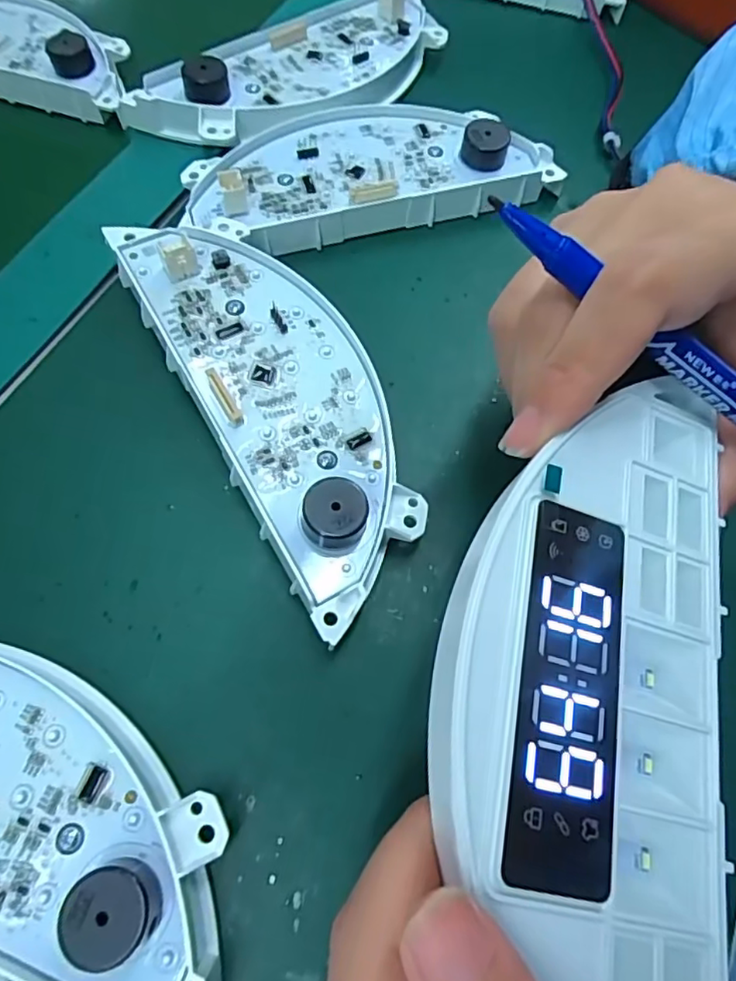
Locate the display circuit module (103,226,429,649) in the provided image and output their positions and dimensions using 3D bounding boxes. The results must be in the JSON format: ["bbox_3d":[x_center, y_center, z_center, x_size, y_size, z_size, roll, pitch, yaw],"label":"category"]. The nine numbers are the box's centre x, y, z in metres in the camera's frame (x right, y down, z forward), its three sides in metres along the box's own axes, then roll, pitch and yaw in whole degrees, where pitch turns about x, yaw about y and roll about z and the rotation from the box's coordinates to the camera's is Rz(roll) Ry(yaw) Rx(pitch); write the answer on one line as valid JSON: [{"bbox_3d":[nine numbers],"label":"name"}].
[{"bbox_3d":[-0.033,-0.036,0.220,0.061,0.026,0.168,-27,67,-16],"label":"display circuit module"}]

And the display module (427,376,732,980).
[{"bbox_3d":[0.046,0.042,0.131,0.067,0.022,0.153,20,66,-18],"label":"display module"}]

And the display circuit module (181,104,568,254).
[{"bbox_3d":[0.000,-0.151,0.274,0.165,0.026,0.065,-14,66,-10],"label":"display circuit module"}]

